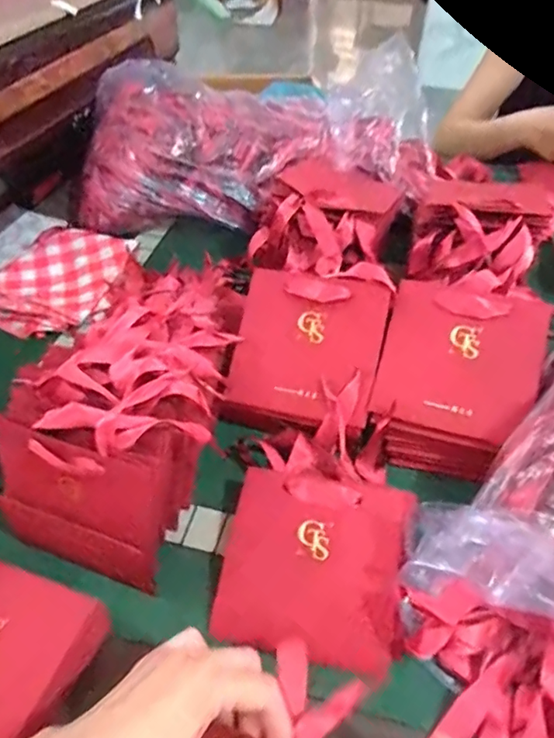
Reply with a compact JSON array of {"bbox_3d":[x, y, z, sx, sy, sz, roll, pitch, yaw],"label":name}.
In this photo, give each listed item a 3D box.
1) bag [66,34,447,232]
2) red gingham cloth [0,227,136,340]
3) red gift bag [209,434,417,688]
[{"bbox_3d":[-0.040,-0.323,0.770,0.487,0.153,0.199,-8,48,-8],"label":"bag"},{"bbox_3d":[-0.285,-0.113,0.701,0.166,0.050,0.172,21,51,17],"label":"red gingham cloth"},{"bbox_3d":[0.034,0.150,0.446,0.144,0.011,0.164,12,64,11],"label":"red gift bag"}]

